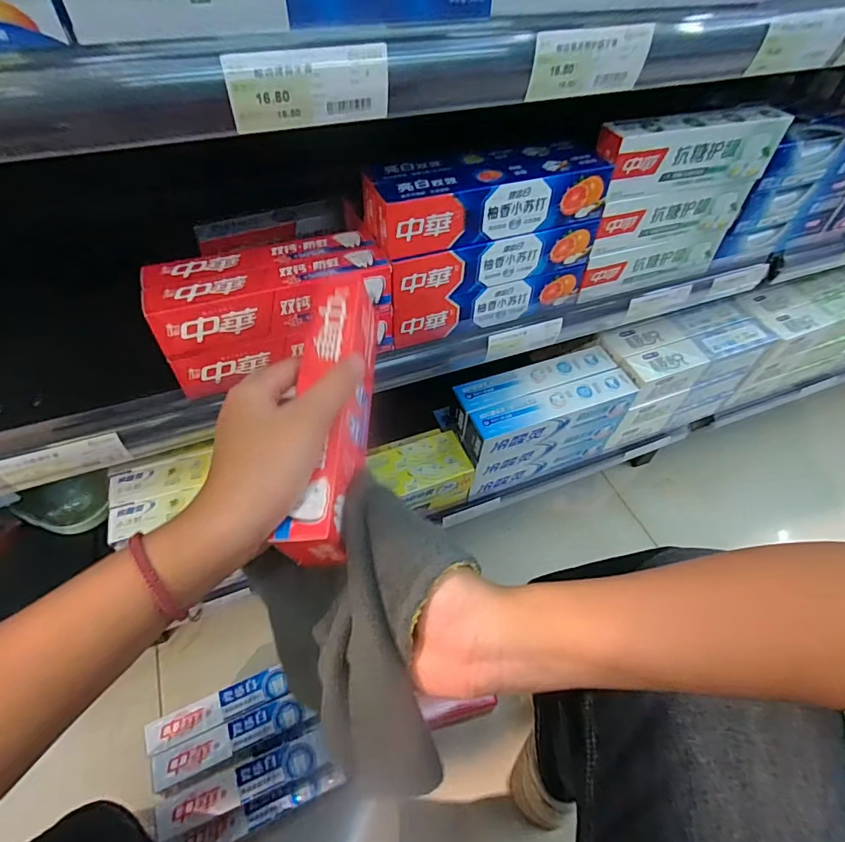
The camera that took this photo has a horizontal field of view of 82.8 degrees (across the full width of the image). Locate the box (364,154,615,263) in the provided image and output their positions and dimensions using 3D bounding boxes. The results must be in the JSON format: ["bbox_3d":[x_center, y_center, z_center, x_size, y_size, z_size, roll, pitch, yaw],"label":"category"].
[{"bbox_3d":[0.061,-0.186,0.413,0.218,0.048,0.034,-15,54,-15],"label":"box"}]

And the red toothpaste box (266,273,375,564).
[{"bbox_3d":[-0.056,-0.009,0.302,0.042,0.044,0.187,1,61,-2],"label":"red toothpaste box"}]

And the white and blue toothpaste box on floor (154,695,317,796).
[{"bbox_3d":[-0.218,0.360,0.528,0.142,0.041,0.040,-16,55,-16],"label":"white and blue toothpaste box on floor"}]

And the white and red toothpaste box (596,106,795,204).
[{"bbox_3d":[0.248,-0.252,0.450,0.187,0.059,0.031,-14,54,-14],"label":"white and red toothpaste box"}]

